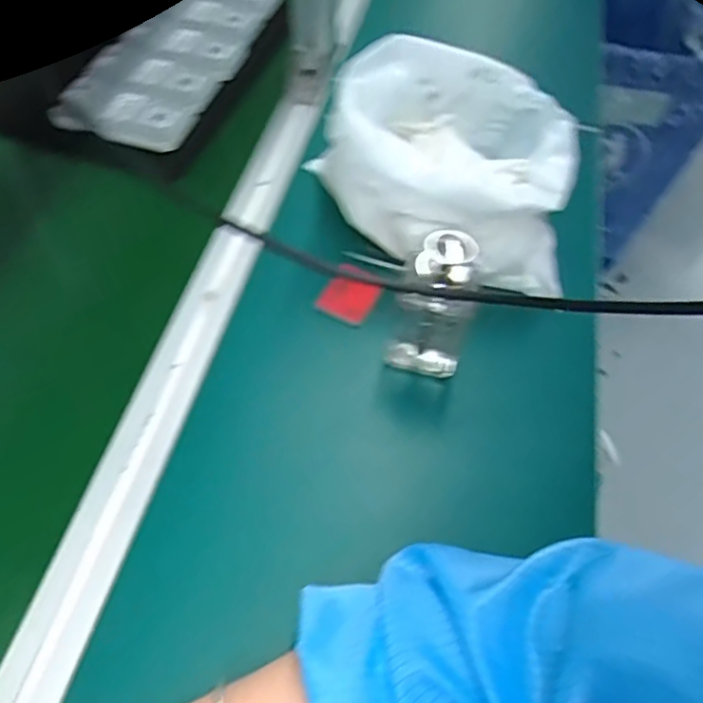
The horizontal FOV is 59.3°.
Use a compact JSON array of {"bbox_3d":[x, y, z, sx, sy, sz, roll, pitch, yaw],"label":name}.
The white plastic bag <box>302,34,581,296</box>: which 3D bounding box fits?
[{"bbox_3d":[0.077,-0.156,0.500,0.222,0.133,0.133,14,56,5],"label":"white plastic bag"}]

